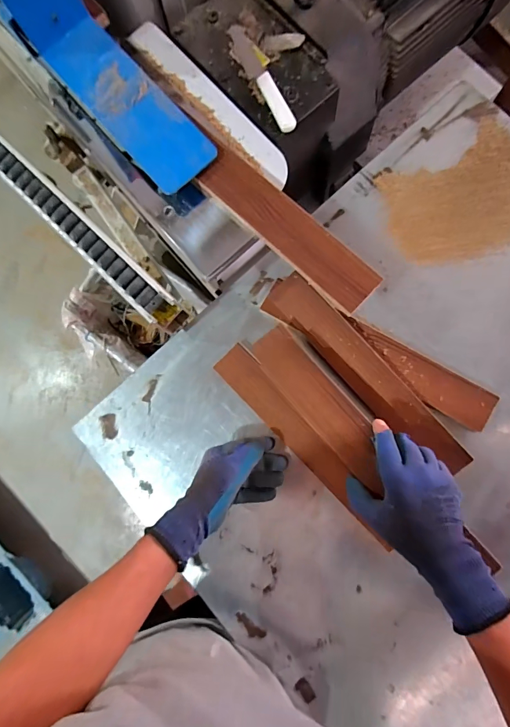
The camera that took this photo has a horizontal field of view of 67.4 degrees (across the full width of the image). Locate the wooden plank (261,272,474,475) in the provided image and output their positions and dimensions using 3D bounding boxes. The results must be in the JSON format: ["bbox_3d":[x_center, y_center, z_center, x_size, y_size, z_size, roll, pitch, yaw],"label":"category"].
[{"bbox_3d":[0.152,0.011,0.520,0.336,0.013,0.066,44,109,5],"label":"wooden plank"}]

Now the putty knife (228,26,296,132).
[{"bbox_3d":[0.011,-0.387,0.510,0.032,0.018,0.180,-27,83,1],"label":"putty knife"}]

